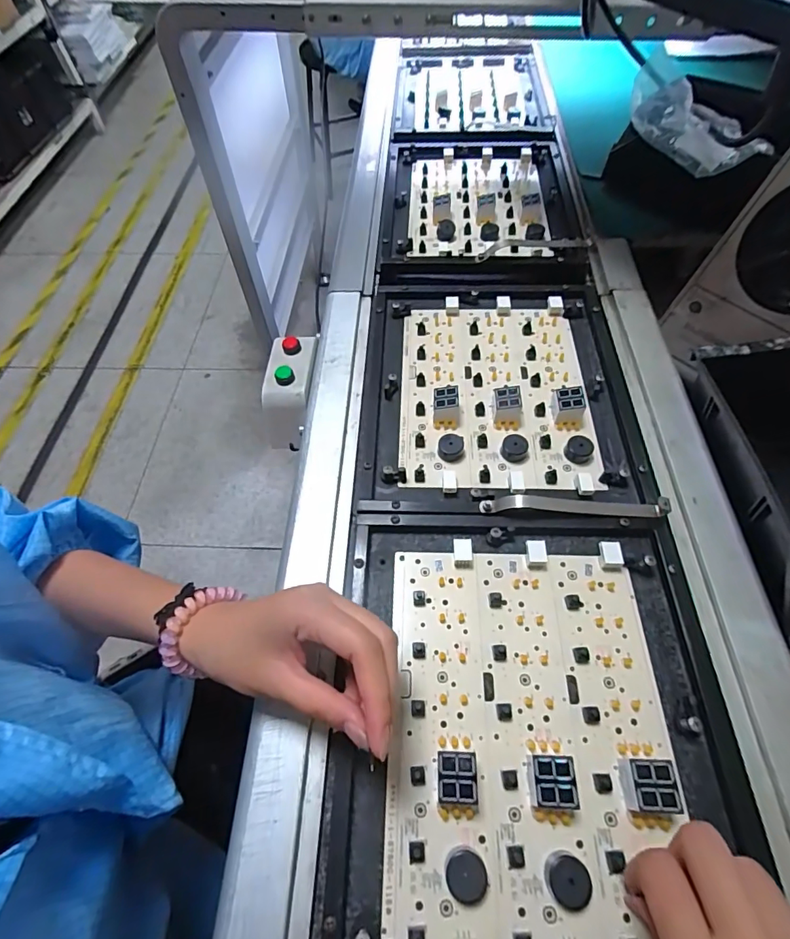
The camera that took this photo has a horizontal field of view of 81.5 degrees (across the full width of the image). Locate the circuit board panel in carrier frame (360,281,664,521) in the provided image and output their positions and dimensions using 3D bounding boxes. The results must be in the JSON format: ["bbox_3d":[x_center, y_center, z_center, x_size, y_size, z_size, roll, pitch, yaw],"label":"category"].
[{"bbox_3d":[0.089,-0.079,0.413,0.225,0.025,0.262,1,58,2],"label":"circuit board panel in carrier frame"}]

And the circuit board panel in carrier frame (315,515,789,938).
[{"bbox_3d":[0.082,0.149,0.274,0.233,0.024,0.261,2,58,2],"label":"circuit board panel in carrier frame"}]

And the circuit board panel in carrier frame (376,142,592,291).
[{"bbox_3d":[0.105,-0.330,0.563,0.232,0.019,0.306,2,58,2],"label":"circuit board panel in carrier frame"}]

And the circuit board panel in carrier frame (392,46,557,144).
[{"bbox_3d":[0.117,-0.600,0.721,0.228,0.019,0.316,3,61,5],"label":"circuit board panel in carrier frame"}]

